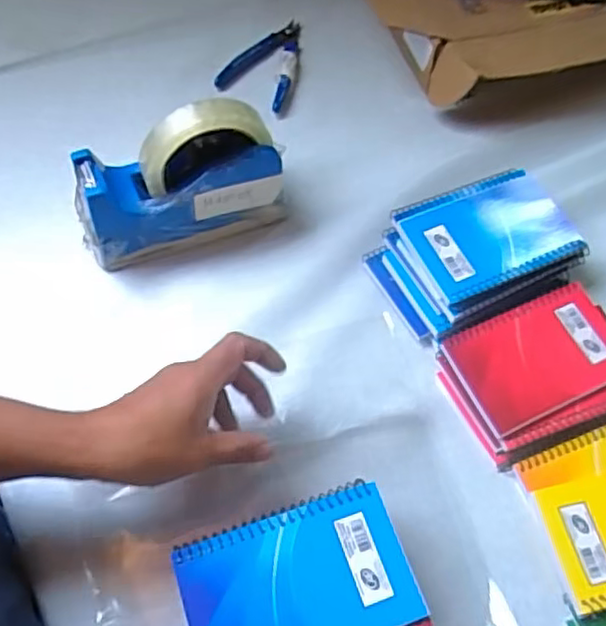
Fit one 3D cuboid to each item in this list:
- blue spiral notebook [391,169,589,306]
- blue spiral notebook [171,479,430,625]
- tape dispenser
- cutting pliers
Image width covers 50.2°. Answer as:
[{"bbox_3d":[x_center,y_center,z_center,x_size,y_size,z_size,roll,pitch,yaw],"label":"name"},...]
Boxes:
[{"bbox_3d":[0.151,-0.065,0.526,0.125,0.015,0.094,-19,66,-15],"label":"blue spiral notebook"},{"bbox_3d":[-0.003,0.157,0.376,0.129,0.005,0.084,-17,65,-12],"label":"blue spiral notebook"},{"bbox_3d":[-0.097,-0.104,0.499,0.157,0.117,0.056,-18,65,-12],"label":"tape dispenser"},{"bbox_3d":[-0.034,-0.248,0.634,0.062,0.017,0.116,19,63,6],"label":"cutting pliers"}]

